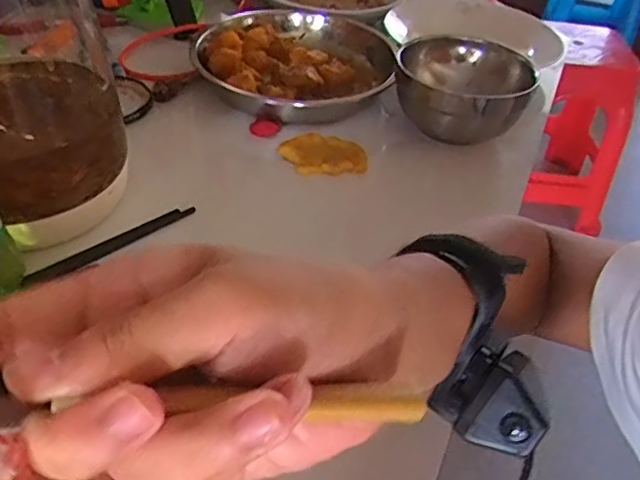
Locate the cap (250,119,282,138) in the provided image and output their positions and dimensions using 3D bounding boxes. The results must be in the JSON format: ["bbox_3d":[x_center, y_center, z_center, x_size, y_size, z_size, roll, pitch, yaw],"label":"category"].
[{"bbox_3d":[-0.050,-0.106,0.558,0.029,0.010,0.029,3,41,-3],"label":"cap"}]

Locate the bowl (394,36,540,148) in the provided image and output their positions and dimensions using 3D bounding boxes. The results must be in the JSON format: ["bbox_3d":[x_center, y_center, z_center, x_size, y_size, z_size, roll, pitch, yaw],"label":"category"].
[{"bbox_3d":[0.132,-0.135,0.557,0.120,0.061,0.120,8,41,2],"label":"bowl"}]

